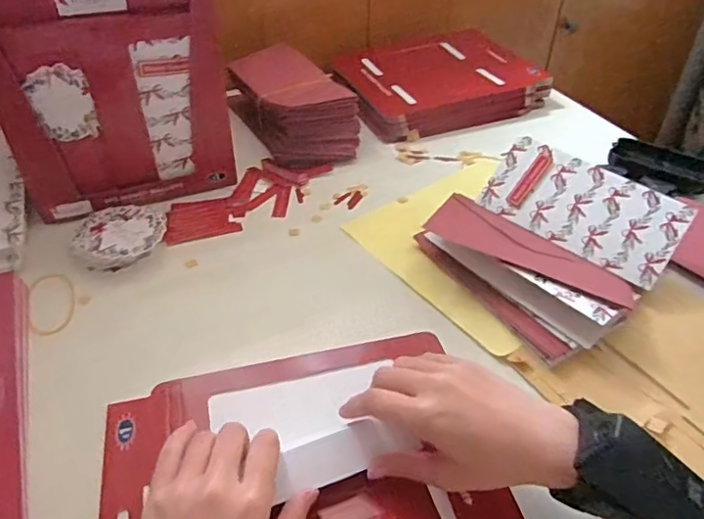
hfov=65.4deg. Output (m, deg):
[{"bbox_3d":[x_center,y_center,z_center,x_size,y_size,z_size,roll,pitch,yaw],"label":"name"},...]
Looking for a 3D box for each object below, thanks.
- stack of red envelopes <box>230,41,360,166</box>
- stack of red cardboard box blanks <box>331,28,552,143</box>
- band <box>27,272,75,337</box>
[{"bbox_3d":[-0.076,-0.192,0.691,0.106,0.072,0.201,-21,45,-23],"label":"stack of red envelopes"},{"bbox_3d":[0.115,-0.259,0.788,0.269,0.047,0.233,-16,43,-18],"label":"stack of red cardboard box blanks"},{"bbox_3d":[-0.260,0.038,0.474,0.037,0.004,0.070,-10,48,-24],"label":"band"}]

